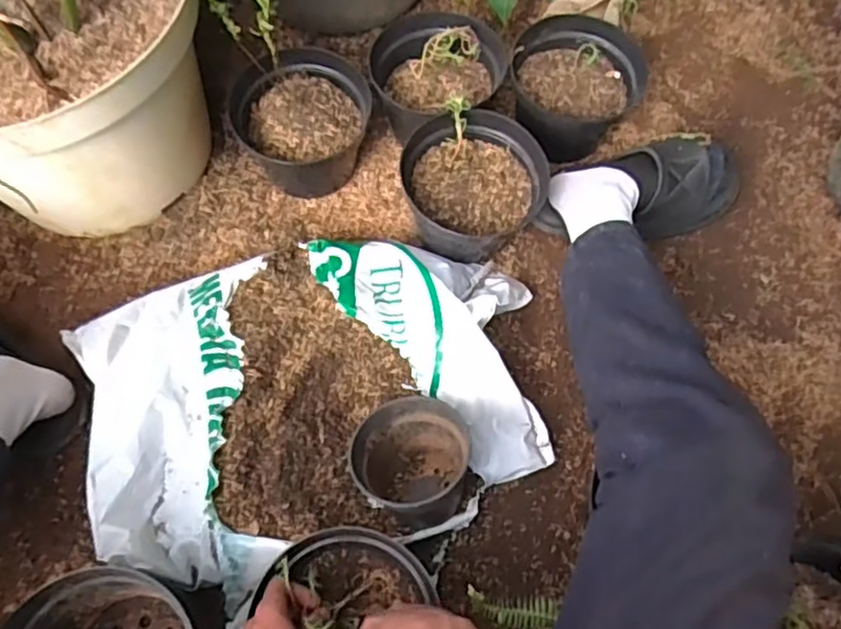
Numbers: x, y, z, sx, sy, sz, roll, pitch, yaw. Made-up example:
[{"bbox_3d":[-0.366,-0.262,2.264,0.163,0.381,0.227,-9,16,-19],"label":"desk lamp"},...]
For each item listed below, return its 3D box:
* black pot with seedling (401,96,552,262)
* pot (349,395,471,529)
[{"bbox_3d":[0.063,-0.157,0.843,0.164,0.139,0.156,0,68,-1],"label":"black pot with seedling"},{"bbox_3d":[-0.007,0.161,0.736,0.128,0.101,0.118,0,68,-1],"label":"pot"}]

